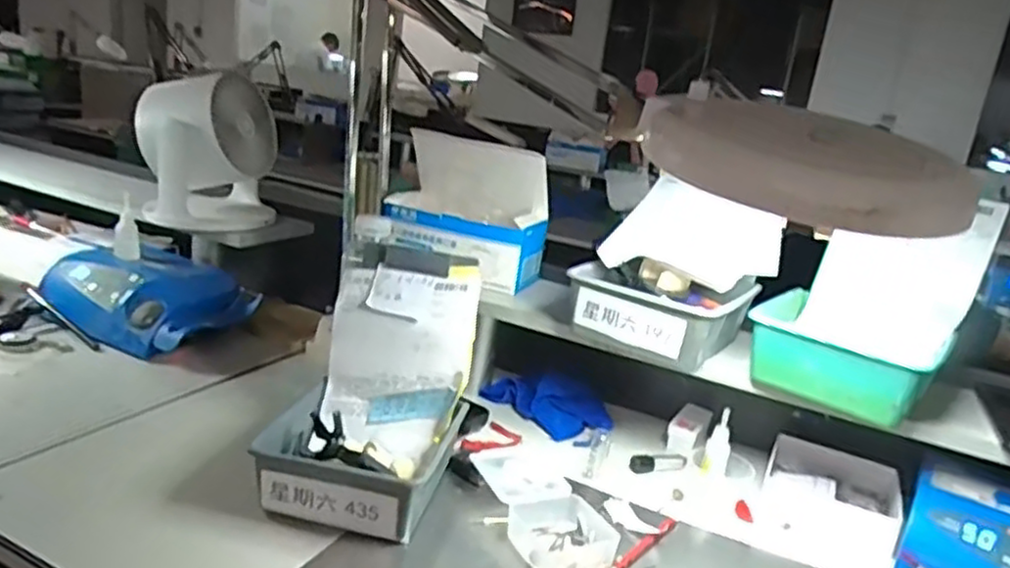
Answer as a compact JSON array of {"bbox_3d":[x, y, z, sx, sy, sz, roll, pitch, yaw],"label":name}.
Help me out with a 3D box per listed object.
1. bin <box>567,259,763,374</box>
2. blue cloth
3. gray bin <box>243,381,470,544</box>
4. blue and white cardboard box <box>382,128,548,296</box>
[{"bbox_3d":[0.165,0.023,0.772,0.164,0.065,0.158,16,17,28],"label":"bin"},{"bbox_3d":[0.056,0.140,0.887,0.079,0.045,0.163,-11,25,-43],"label":"blue cloth"},{"bbox_3d":[-0.133,0.157,0.669,0.161,0.074,0.152,9,18,6],"label":"gray bin"},{"bbox_3d":[-0.050,-0.090,0.926,0.201,0.167,0.106,13,16,18],"label":"blue and white cardboard box"}]

